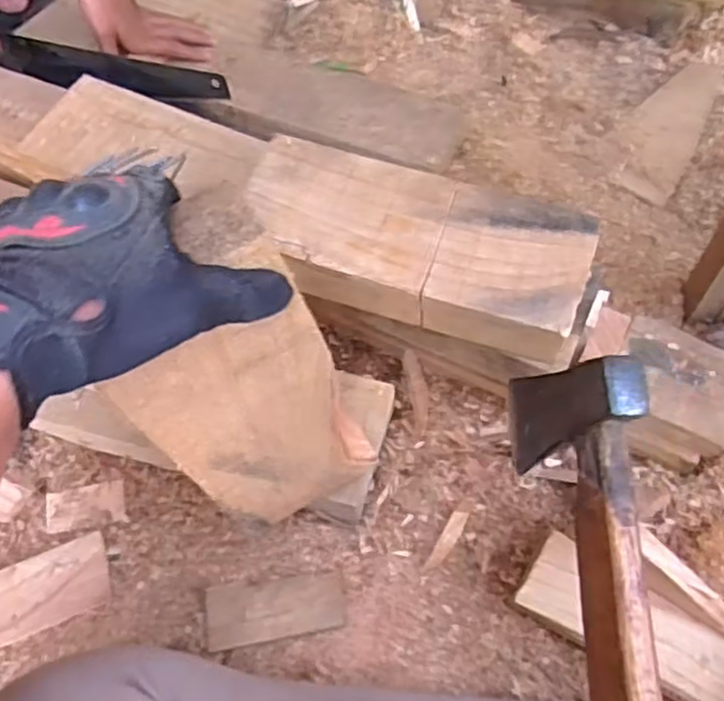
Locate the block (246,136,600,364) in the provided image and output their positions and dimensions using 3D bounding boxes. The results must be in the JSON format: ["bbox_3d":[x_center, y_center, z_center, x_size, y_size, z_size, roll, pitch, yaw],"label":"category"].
[{"bbox_3d":[0.043,-0.082,0.595,0.285,0.059,0.129,17,61,11],"label":"block"}]

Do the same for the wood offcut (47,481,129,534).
[{"bbox_3d":[-0.244,0.139,0.632,0.069,0.007,0.037,-9,59,-4],"label":"wood offcut"}]

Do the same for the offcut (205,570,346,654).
[{"bbox_3d":[-0.071,0.211,0.582,0.111,0.006,0.047,-8,59,-4],"label":"offcut"}]

